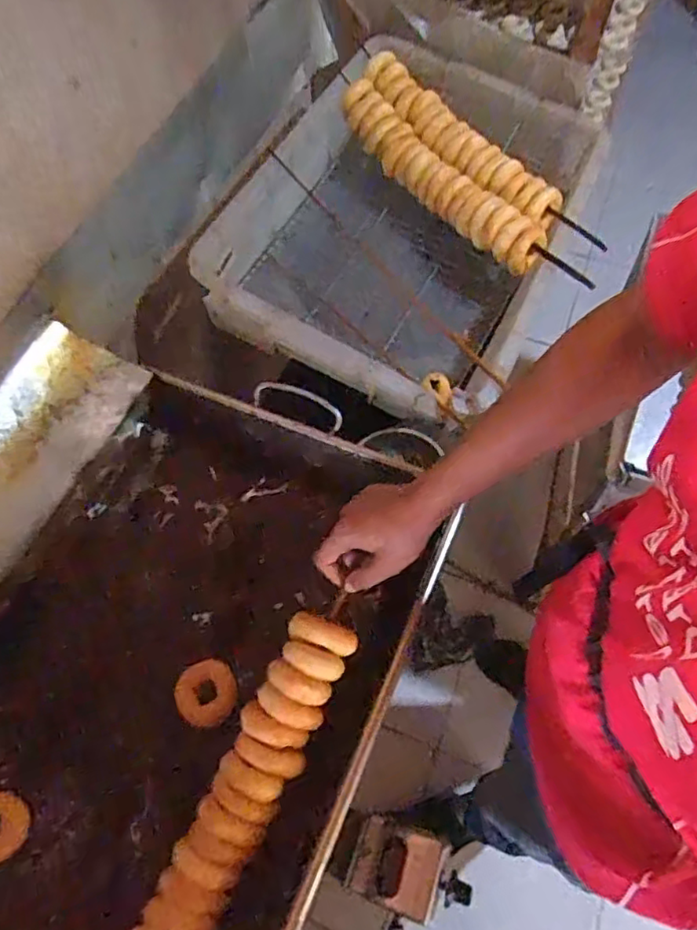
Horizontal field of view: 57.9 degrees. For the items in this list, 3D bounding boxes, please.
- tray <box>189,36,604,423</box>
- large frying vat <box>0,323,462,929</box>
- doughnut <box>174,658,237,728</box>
[{"bbox_3d":[0.092,-0.412,1.034,0.476,0.144,0.656,20,65,12],"label":"tray"},{"bbox_3d":[-0.283,0.275,0.660,0.571,0.174,0.848,19,65,11],"label":"large frying vat"},{"bbox_3d":[-0.166,0.263,0.732,0.066,0.018,0.072,-1,63,1],"label":"doughnut"}]

